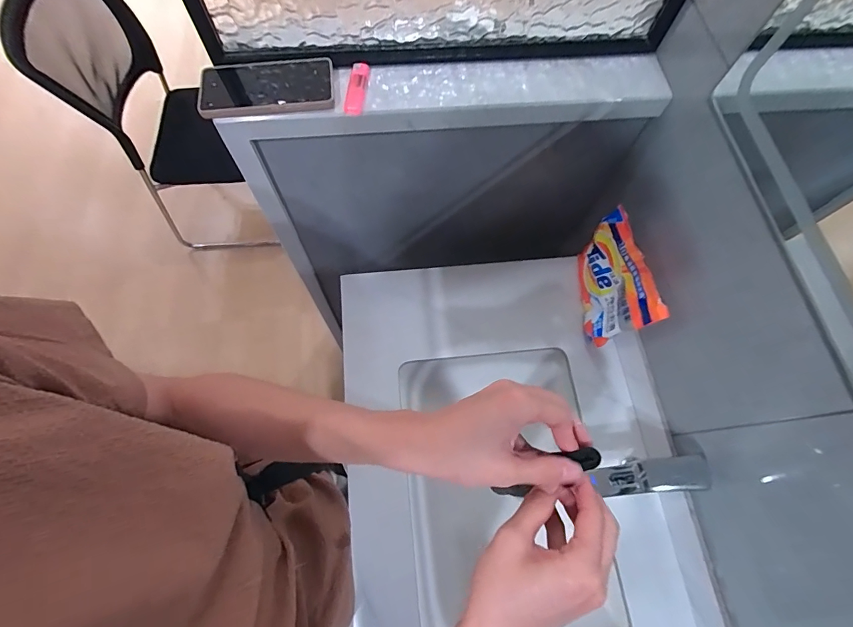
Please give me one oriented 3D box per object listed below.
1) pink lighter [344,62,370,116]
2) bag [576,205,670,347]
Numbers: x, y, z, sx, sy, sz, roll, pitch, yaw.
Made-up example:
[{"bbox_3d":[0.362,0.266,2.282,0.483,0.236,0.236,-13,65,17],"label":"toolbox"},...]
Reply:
[{"bbox_3d":[-0.089,-0.291,0.520,0.024,0.016,0.080,3,69,-1],"label":"pink lighter"},{"bbox_3d":[0.306,-0.051,0.670,0.039,0.174,0.182,-2,69,-3],"label":"bag"}]

